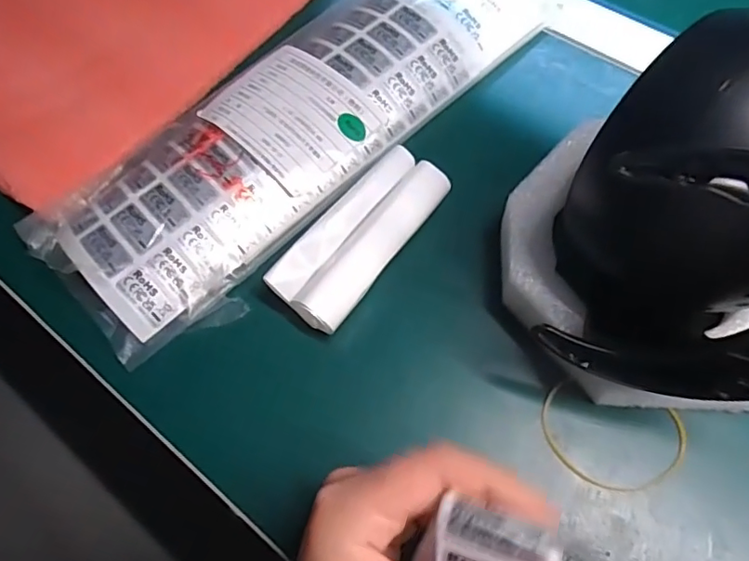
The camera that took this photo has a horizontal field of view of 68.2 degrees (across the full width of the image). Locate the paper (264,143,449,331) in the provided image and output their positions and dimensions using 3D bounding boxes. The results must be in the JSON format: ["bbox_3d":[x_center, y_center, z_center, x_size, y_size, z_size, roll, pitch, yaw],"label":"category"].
[{"bbox_3d":[-0.006,-0.024,0.296,0.043,0.018,0.106,34,72,18],"label":"paper"}]

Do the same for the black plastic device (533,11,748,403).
[{"bbox_3d":[0.125,-0.023,0.200,0.094,0.105,0.103,-1,65,1],"label":"black plastic device"}]

